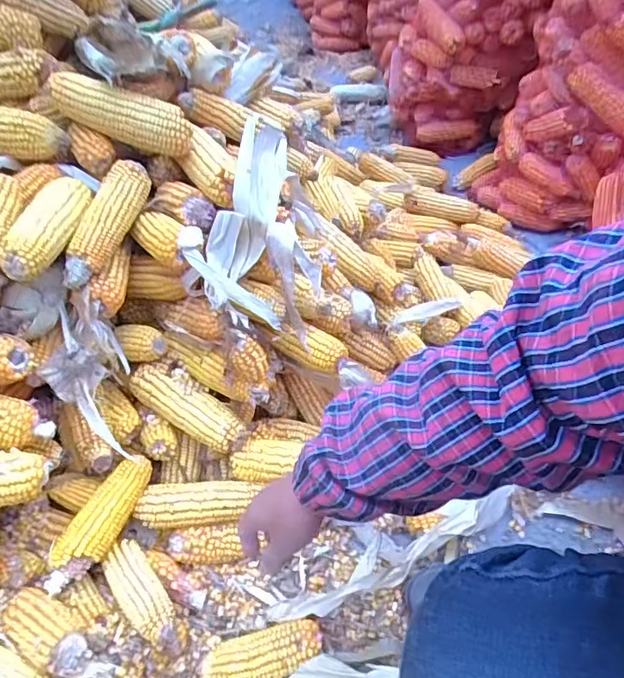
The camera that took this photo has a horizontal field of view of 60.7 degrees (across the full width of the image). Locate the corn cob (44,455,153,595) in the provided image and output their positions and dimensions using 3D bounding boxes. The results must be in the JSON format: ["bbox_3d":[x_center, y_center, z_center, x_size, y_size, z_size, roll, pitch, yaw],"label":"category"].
[{"bbox_3d":[-0.234,0.197,0.591,0.042,0.040,0.156,21,47,19],"label":"corn cob"}]

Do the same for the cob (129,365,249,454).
[{"bbox_3d":[-0.155,0.084,0.669,0.158,0.044,0.046,32,49,5],"label":"cob"}]

